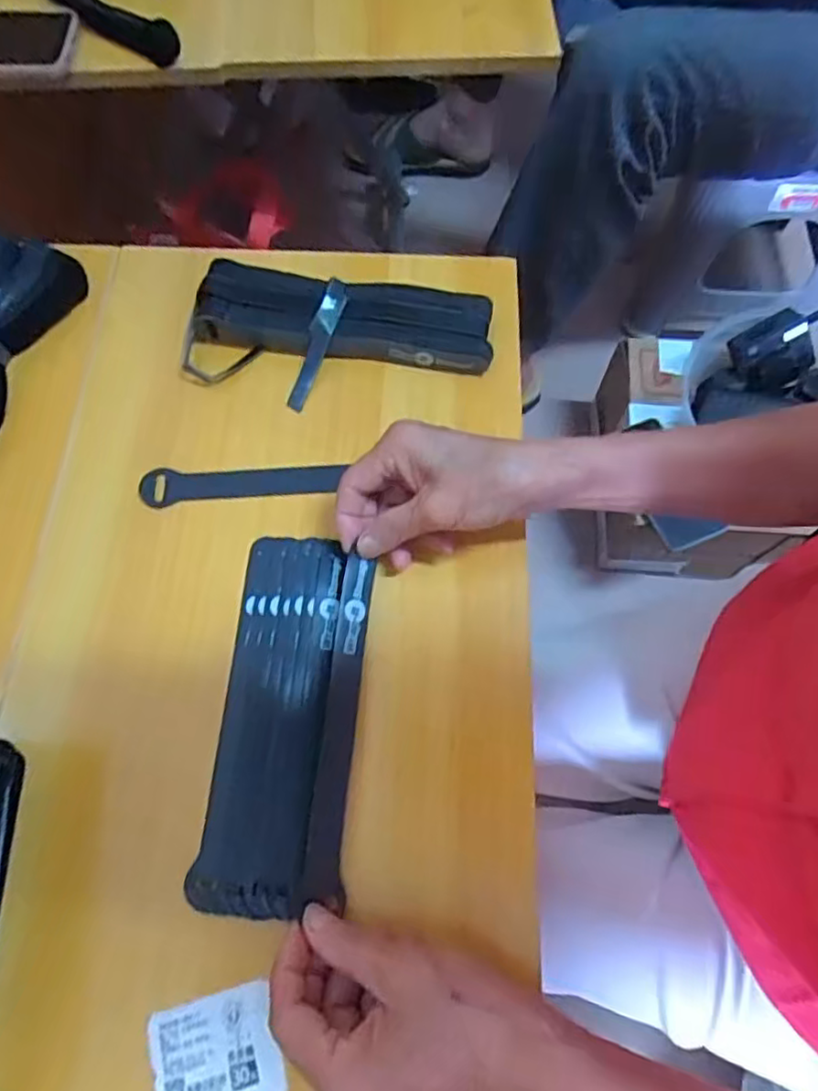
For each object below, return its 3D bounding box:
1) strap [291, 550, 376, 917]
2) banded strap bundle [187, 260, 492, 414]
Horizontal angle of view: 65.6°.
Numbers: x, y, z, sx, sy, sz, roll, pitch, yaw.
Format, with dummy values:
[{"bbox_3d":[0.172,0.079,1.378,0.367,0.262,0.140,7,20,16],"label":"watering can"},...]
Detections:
[{"bbox_3d":[-0.037,0.094,0.345,0.021,0.018,0.176,6,73,-1],"label":"strap"},{"bbox_3d":[-0.047,-0.140,0.437,0.198,0.029,0.090,8,70,2],"label":"banded strap bundle"}]

